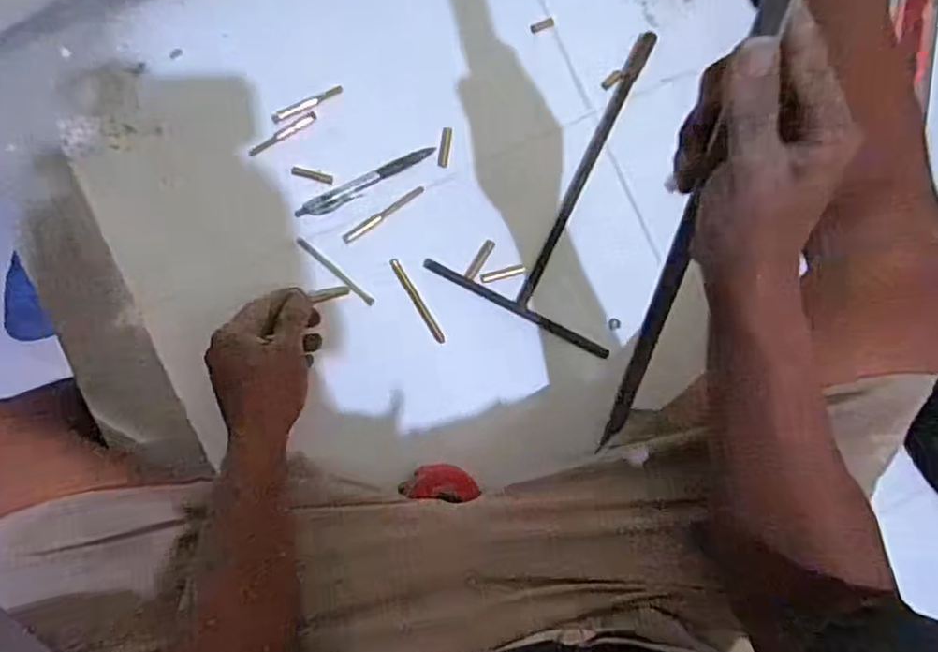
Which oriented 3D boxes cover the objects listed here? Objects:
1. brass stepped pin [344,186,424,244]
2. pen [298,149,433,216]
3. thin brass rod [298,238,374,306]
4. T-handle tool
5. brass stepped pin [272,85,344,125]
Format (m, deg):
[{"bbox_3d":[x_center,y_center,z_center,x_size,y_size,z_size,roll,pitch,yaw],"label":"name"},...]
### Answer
[{"bbox_3d":[-0.079,-0.104,0.614,0.088,0.004,0.010,-35,94,-8],"label":"brass stepped pin"},{"bbox_3d":[-0.094,-0.132,0.607,0.140,0.010,0.018,-26,92,-8],"label":"pen"},{"bbox_3d":[-0.122,-0.049,0.604,0.087,0.008,0.008,41,84,-5],"label":"thin brass rod"},{"bbox_3d":[0.113,-0.145,0.636,0.184,0.012,0.301,28,85,-7],"label":"T-handle tool"},{"bbox_3d":[-0.149,-0.205,0.605,0.069,0.006,0.012,-25,92,-8],"label":"brass stepped pin"}]

